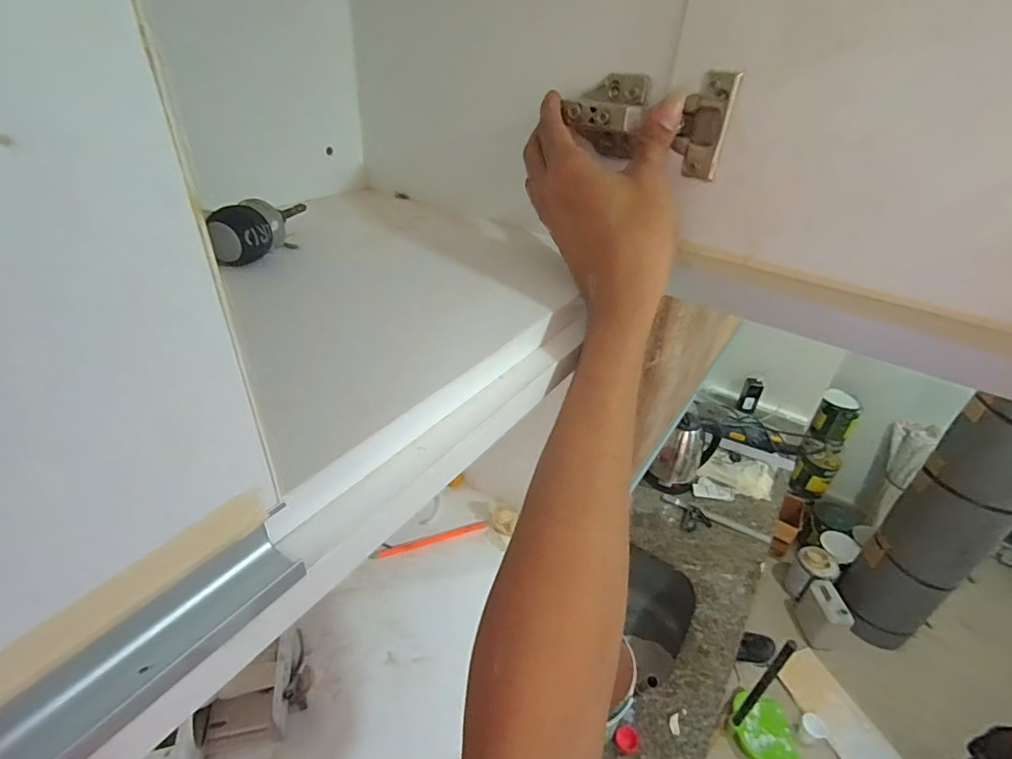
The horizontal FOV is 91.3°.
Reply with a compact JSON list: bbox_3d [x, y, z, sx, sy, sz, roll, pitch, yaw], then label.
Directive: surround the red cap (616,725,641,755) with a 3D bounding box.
[{"bbox_3d":[0.243,0.718,0.985,0.047,0.023,0.049,2,34,-1],"label":"red cap"}]

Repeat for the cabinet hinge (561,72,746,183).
[{"bbox_3d":[0.097,-0.179,0.340,0.107,0.059,0.029,21,38,23],"label":"cabinet hinge"}]

